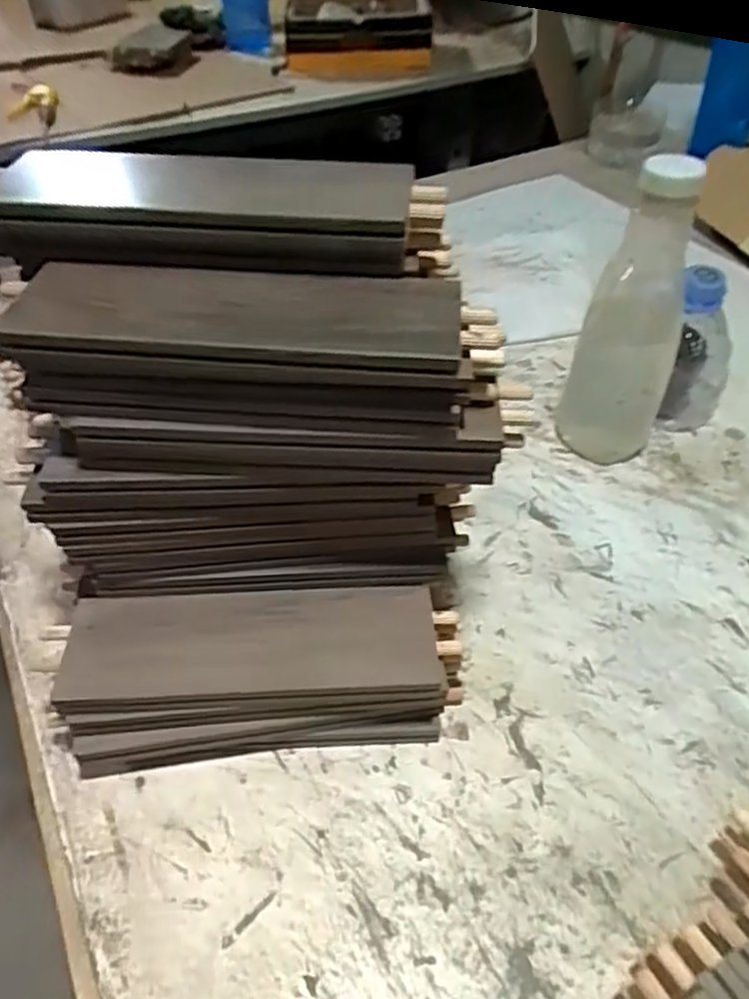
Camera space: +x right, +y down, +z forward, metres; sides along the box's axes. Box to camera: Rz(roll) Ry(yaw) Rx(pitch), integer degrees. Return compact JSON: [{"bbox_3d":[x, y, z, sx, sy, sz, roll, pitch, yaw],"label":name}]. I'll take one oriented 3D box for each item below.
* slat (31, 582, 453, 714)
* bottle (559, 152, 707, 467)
[{"bbox_3d":[-0.068,0.080,0.393,0.218,0.014,0.066,-3,47,-2],"label":"slat"},{"bbox_3d":[0.184,-0.123,0.511,0.070,0.227,0.059,9,46,10],"label":"bottle"}]

